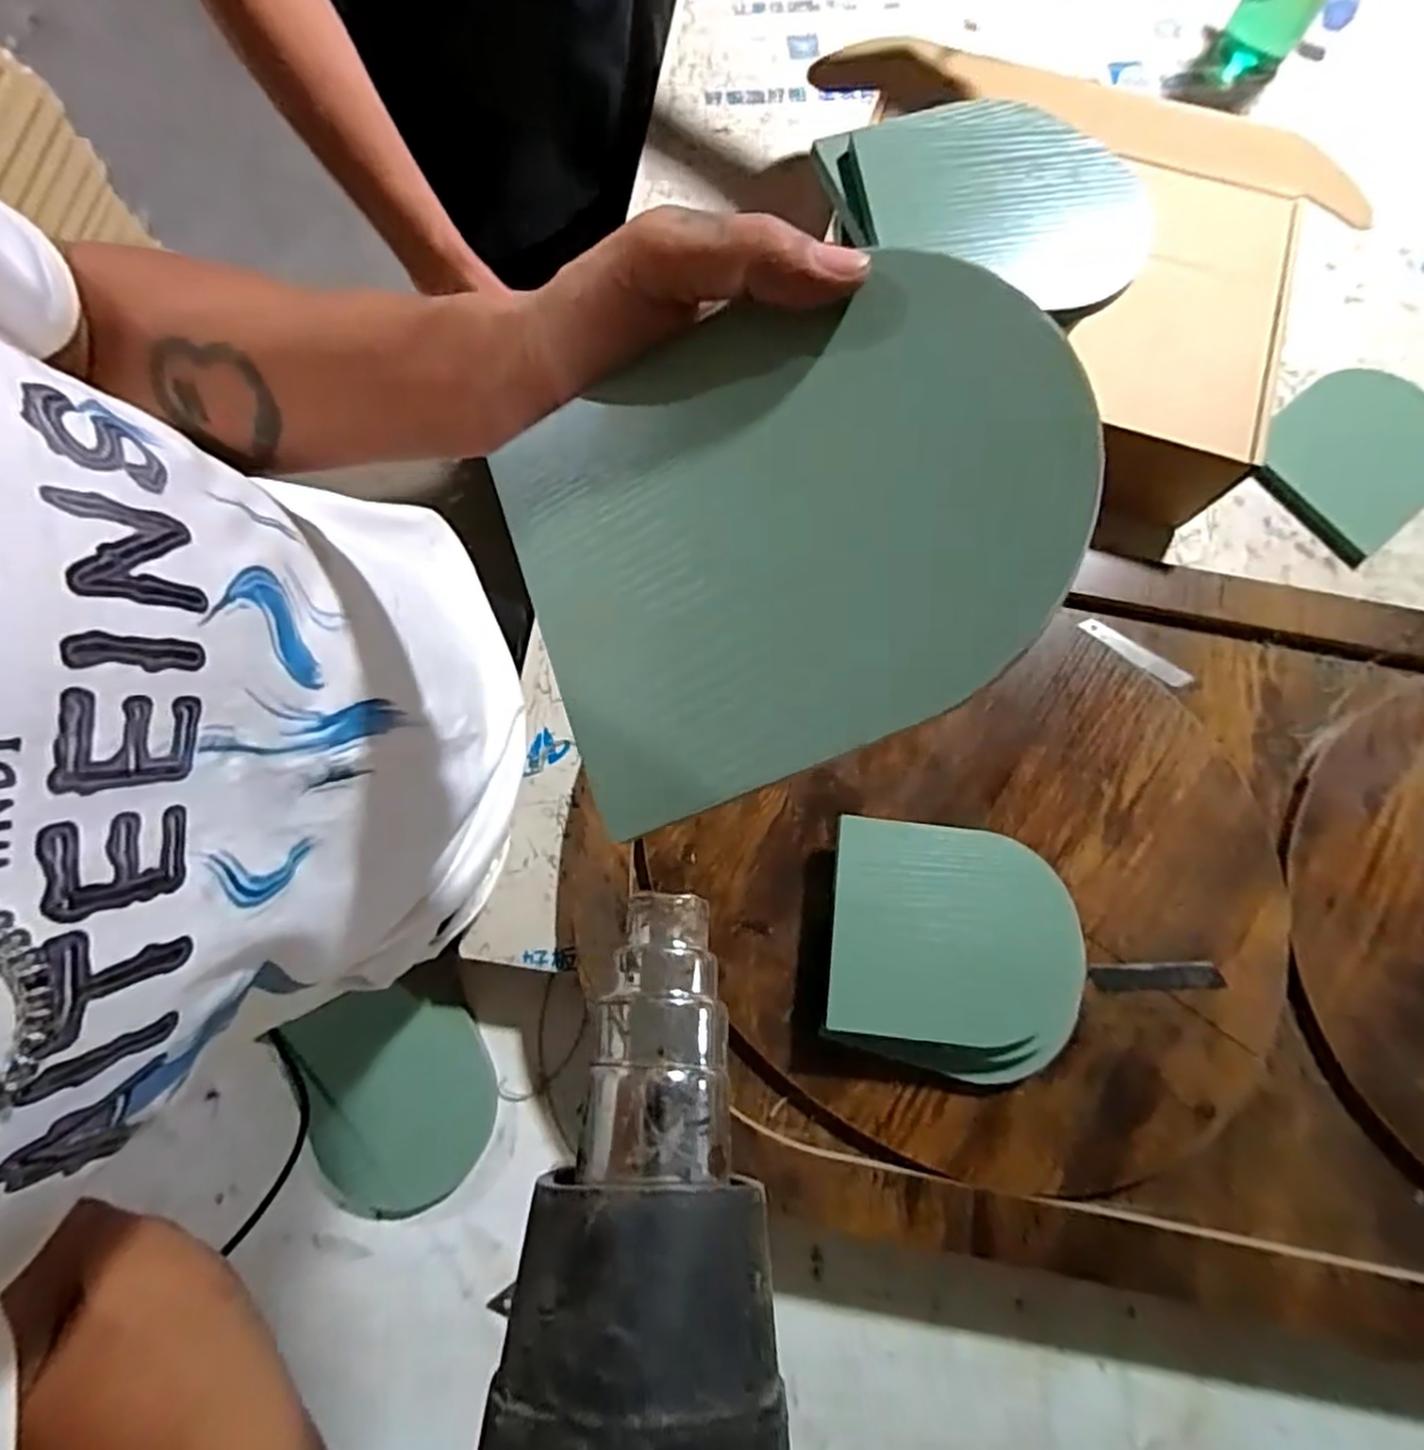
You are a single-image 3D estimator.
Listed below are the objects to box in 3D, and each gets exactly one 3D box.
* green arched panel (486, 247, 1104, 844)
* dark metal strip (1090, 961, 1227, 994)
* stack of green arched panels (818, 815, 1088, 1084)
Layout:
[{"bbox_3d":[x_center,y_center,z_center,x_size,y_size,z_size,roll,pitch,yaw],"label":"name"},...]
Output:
[{"bbox_3d":[0.020,-0.060,0.223,0.171,0.009,0.141,-24,77,18],"label":"green arched panel"},{"bbox_3d":[0.335,0.190,0.552,0.095,0.006,0.020,-2,77,0],"label":"dark metal strip"},{"bbox_3d":[0.170,0.162,0.532,0.168,0.048,0.166,7,77,2],"label":"stack of green arched panels"}]

